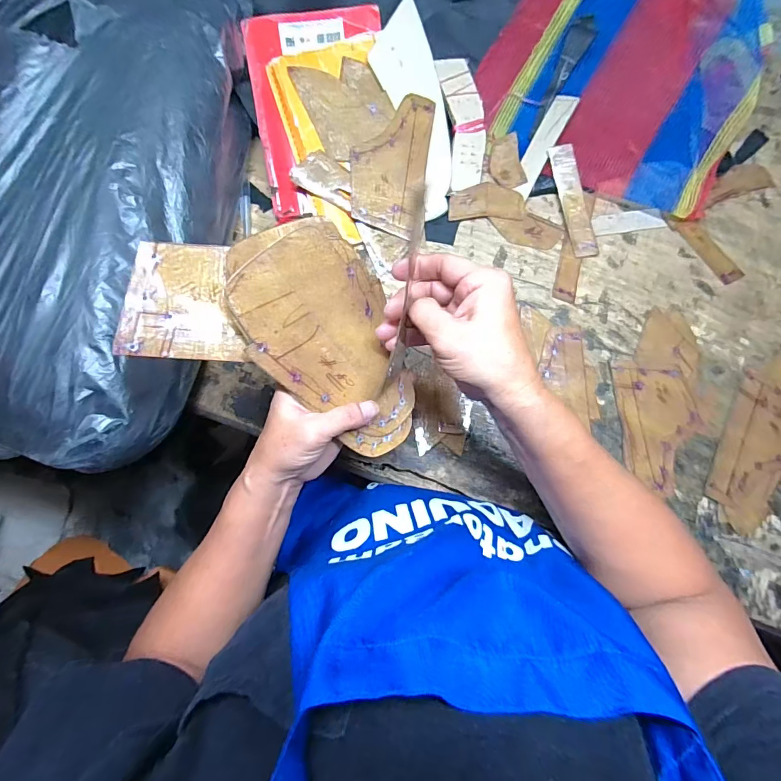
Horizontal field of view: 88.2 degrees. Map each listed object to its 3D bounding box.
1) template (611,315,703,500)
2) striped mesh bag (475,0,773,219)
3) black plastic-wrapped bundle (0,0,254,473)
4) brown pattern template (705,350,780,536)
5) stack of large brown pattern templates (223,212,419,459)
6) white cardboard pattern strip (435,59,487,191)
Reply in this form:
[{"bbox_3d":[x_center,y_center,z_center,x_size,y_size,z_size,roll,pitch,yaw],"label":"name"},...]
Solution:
[{"bbox_3d":[0.272,0.008,0.410,0.081,0.006,0.179,3,80,5],"label":"template"},{"bbox_3d":[0.248,-0.352,0.430,0.269,0.082,0.252,22,83,6],"label":"striped mesh bag"},{"bbox_3d":[-0.360,-0.195,0.380,0.357,0.134,0.480,9,80,4],"label":"black plastic-wrapped bundle"},{"bbox_3d":[0.378,0.053,0.400,0.085,0.005,0.177,23,83,6],"label":"brown pattern template"},{"bbox_3d":[-0.037,-0.040,0.303,0.176,0.009,0.112,47,69,-24],"label":"stack of large brown pattern templates"},{"bbox_3d":[0.082,-0.295,0.448,0.045,0.009,0.137,-6,93,2],"label":"white cardboard pattern strip"}]

